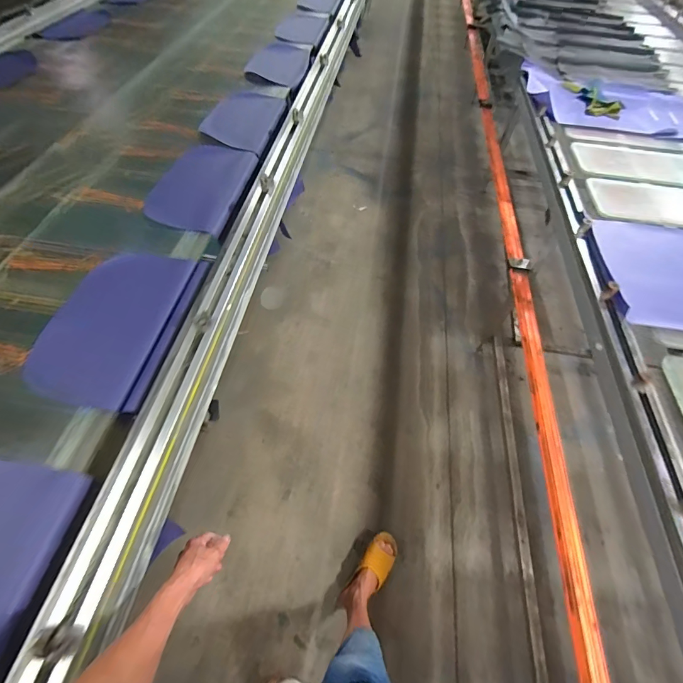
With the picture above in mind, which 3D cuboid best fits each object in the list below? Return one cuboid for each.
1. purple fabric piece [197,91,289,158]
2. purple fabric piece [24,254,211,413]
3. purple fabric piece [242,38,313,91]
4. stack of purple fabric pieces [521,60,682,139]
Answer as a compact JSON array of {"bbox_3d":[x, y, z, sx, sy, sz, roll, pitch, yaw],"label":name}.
[{"bbox_3d":[-0.310,-0.744,1.202,0.202,0.042,0.377,11,58,3],"label":"purple fabric piece"},{"bbox_3d":[-0.457,-0.045,0.751,0.232,0.033,0.368,10,58,3],"label":"purple fabric piece"},{"bbox_3d":[-0.240,-1.100,1.441,0.200,0.039,0.337,15,55,6],"label":"purple fabric piece"},{"bbox_3d":[1.022,-0.912,1.354,0.678,0.068,0.372,7,57,1],"label":"stack of purple fabric pieces"}]

